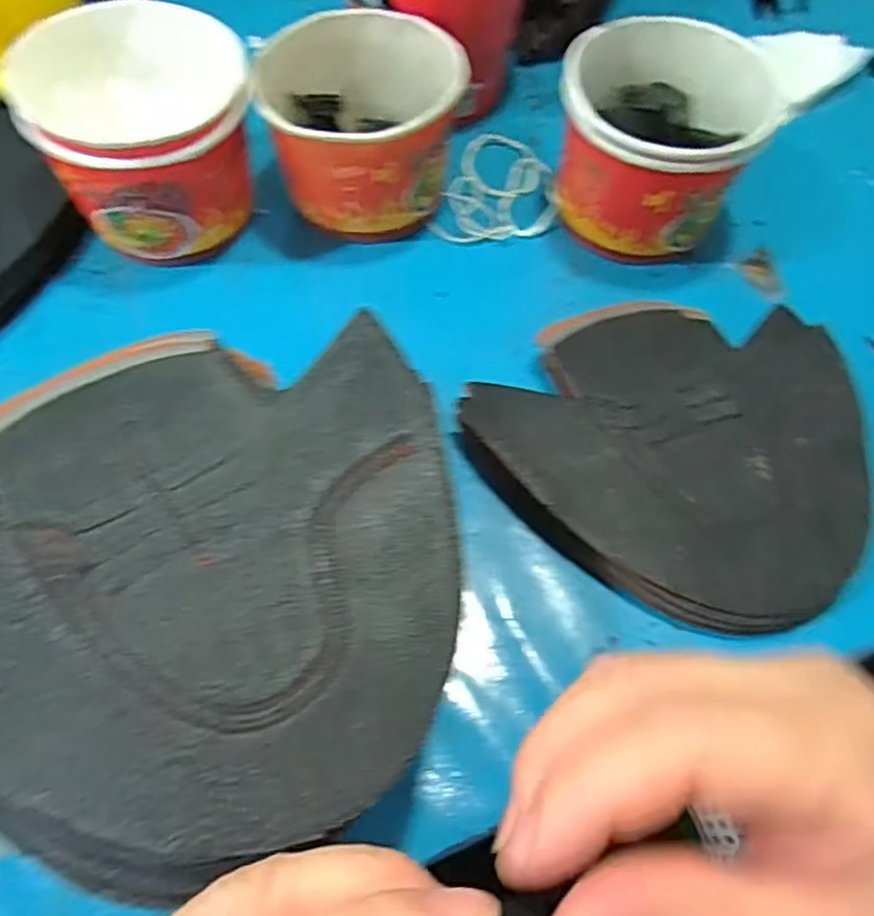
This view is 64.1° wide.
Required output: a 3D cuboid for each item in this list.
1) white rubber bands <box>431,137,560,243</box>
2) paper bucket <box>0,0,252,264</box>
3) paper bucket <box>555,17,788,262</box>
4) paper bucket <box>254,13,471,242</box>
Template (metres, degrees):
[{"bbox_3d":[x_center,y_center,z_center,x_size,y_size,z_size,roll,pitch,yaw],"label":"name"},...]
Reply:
[{"bbox_3d":[0.044,-0.173,0.454,0.071,0.011,0.102,17,61,7],"label":"white rubber bands"},{"bbox_3d":[-0.162,-0.180,0.400,0.117,0.103,0.111,1,60,-2],"label":"paper bucket"},{"bbox_3d":[0.124,-0.181,0.413,0.106,0.090,0.102,1,60,-2],"label":"paper bucket"},{"bbox_3d":[-0.043,-0.200,0.424,0.109,0.084,0.114,1,60,-2],"label":"paper bucket"}]

